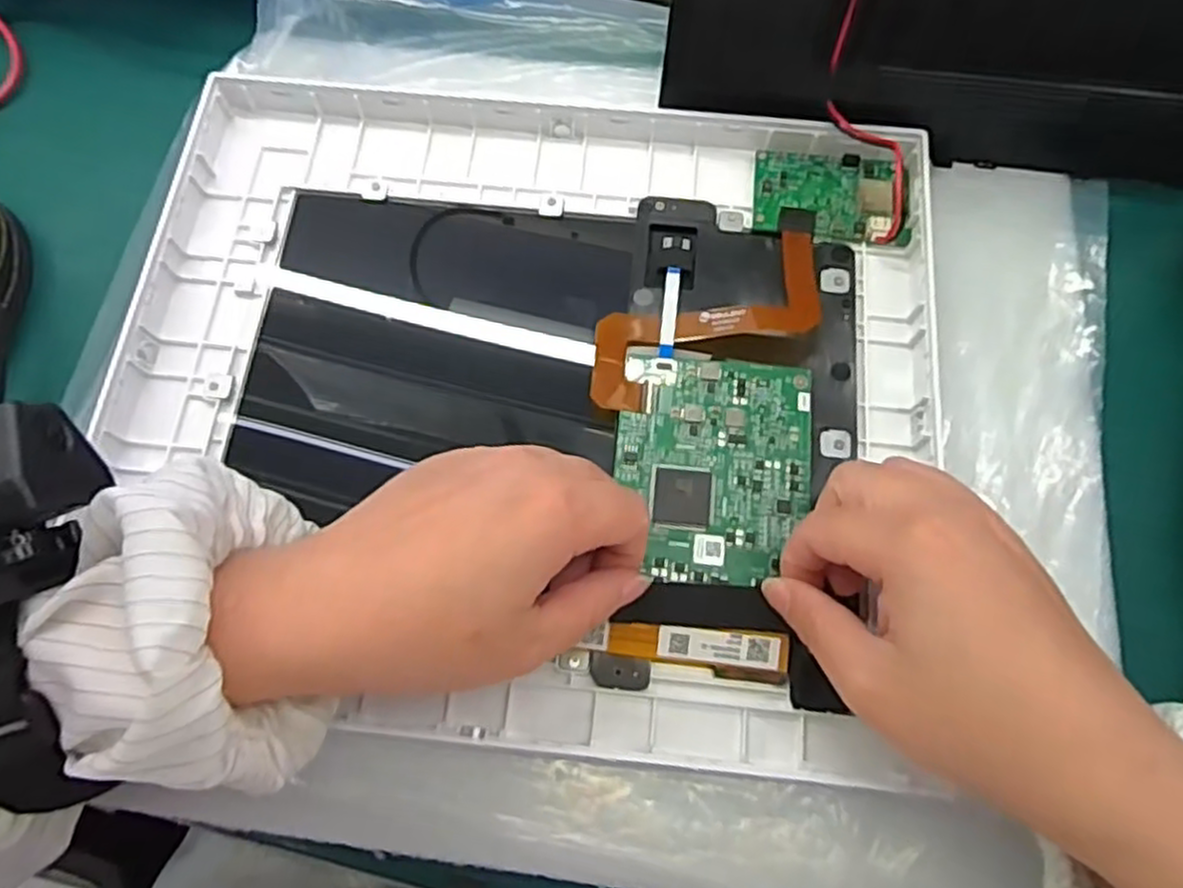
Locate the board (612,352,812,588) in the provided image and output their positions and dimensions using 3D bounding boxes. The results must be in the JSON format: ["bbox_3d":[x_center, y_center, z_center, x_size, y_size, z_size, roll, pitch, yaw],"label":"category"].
[{"bbox_3d":[0.044,0.007,0.272,0.068,0.004,0.083,5,71,2],"label":"board"}]

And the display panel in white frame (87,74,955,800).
[{"bbox_3d":[-0.025,-0.023,0.290,0.302,0.022,0.252,7,71,3],"label":"display panel in white frame"}]

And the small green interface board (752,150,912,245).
[{"bbox_3d":[0.100,-0.103,0.316,0.063,0.005,0.040,8,71,3],"label":"small green interface board"}]

